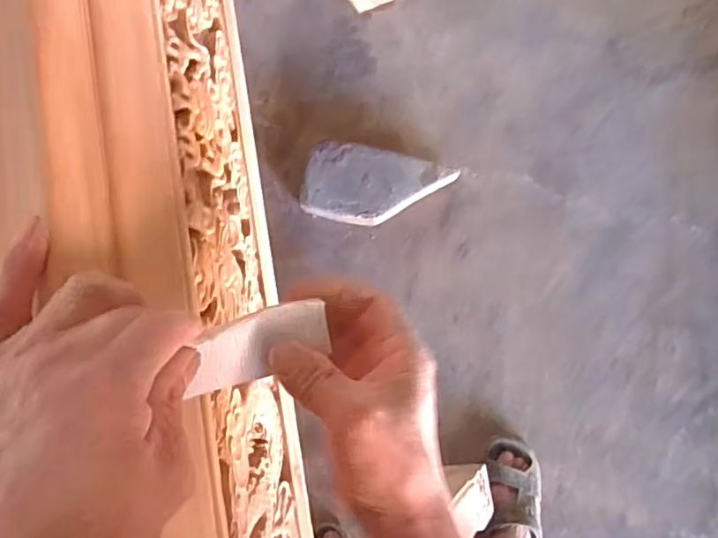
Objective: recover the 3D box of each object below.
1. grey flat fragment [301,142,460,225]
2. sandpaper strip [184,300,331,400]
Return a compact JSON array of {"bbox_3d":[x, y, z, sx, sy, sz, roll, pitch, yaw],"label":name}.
[{"bbox_3d":[0.038,-0.161,1.183,0.277,0.082,0.141,9,83,3],"label":"grey flat fragment"},{"bbox_3d":[-0.053,0.042,0.322,0.006,0.080,0.038,16,111,46],"label":"sandpaper strip"}]

